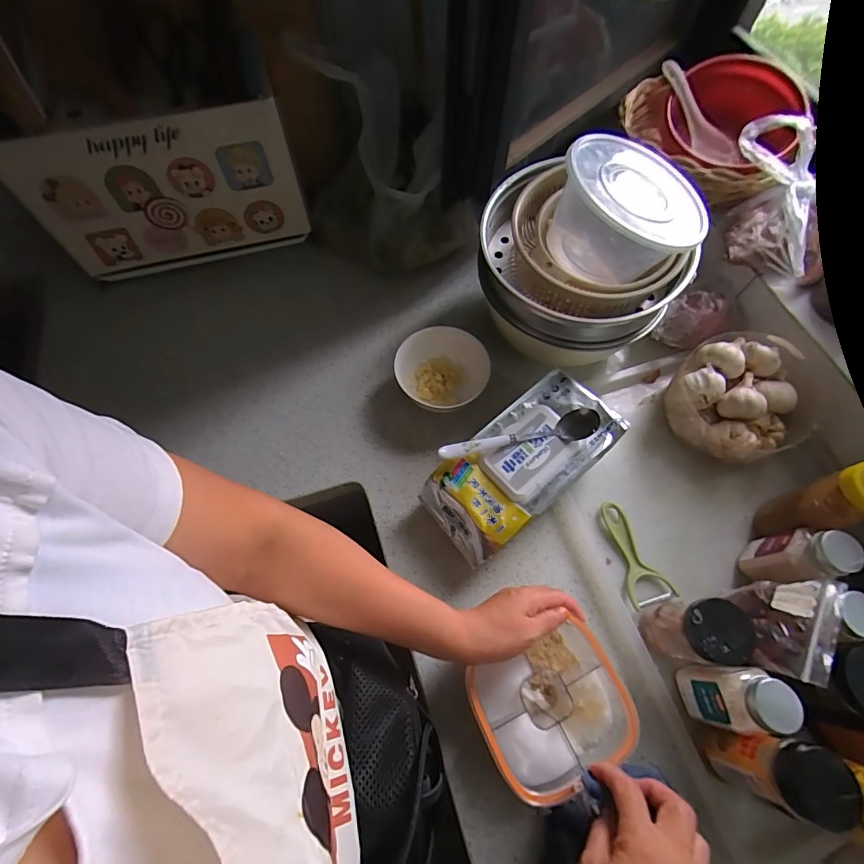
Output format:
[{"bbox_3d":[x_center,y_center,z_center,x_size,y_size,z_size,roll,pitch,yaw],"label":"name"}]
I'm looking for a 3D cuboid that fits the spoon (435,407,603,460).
[{"bbox_3d":[0.098,0.009,0.482,0.178,0.027,0.034,-14,66,-7],"label":"spoon"}]

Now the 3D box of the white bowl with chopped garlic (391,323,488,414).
[{"bbox_3d":[0.016,-0.084,0.601,0.115,0.062,0.114,0,65,-1],"label":"white bowl with chopped garlic"}]

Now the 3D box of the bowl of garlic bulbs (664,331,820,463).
[{"bbox_3d":[0.406,-0.041,0.575,0.158,0.108,0.155,0,66,0],"label":"bowl of garlic bulbs"}]

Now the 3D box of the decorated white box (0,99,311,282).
[{"bbox_3d":[-0.358,-0.321,0.604,0.332,0.217,0.034,-14,67,-7],"label":"decorated white box"}]

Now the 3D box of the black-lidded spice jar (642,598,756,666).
[{"bbox_3d":[0.271,0.209,0.451,0.057,0.112,0.056,0,65,-1],"label":"black-lidded spice jar"}]

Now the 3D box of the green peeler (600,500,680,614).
[{"bbox_3d":[0.247,0.146,0.528,0.052,0.011,0.124,-14,66,-7],"label":"green peeler"}]

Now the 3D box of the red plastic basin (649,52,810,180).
[{"bbox_3d":[0.411,-0.428,0.591,0.160,0.072,0.171,0,66,0],"label":"red plastic basin"}]

